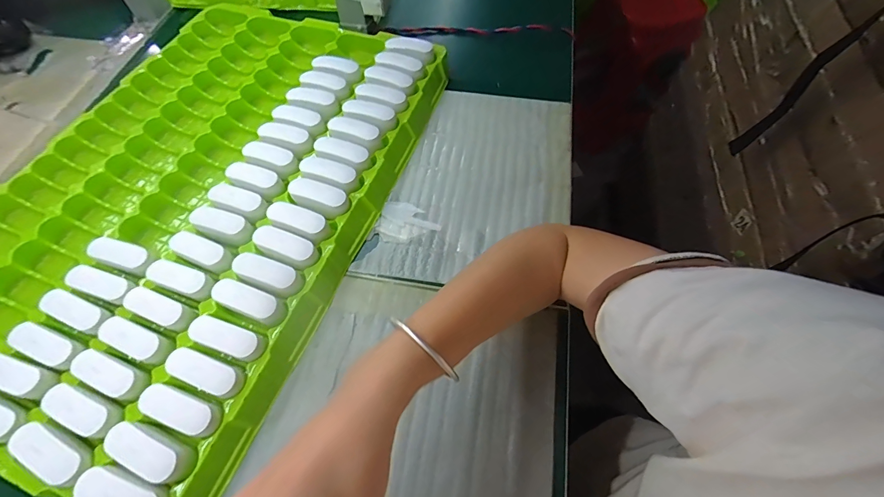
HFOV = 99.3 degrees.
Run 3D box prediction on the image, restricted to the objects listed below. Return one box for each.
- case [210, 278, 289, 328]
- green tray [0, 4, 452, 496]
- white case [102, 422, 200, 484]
[{"bbox_3d":[-0.173,0.048,0.336,0.066,0.021,0.025,18,63,10],"label":"case"},{"bbox_3d":[-0.278,-0.083,0.416,0.418,0.038,0.581,18,63,10],"label":"green tray"},{"bbox_3d":[-0.218,0.149,0.279,0.071,0.020,0.026,22,63,12],"label":"white case"}]

